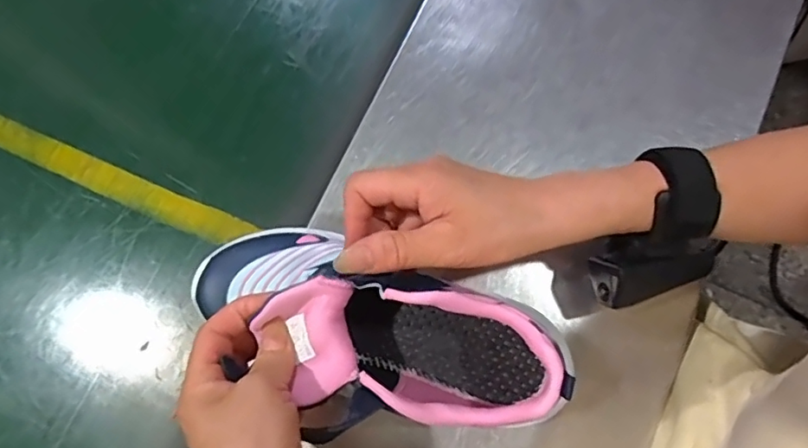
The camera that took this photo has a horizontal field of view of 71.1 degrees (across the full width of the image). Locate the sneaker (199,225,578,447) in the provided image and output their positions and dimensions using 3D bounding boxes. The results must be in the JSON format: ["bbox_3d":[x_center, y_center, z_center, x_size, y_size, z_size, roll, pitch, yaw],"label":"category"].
[{"bbox_3d":[-0.022,0.062,0.328,0.209,0.076,0.085,22,77,4],"label":"sneaker"}]

